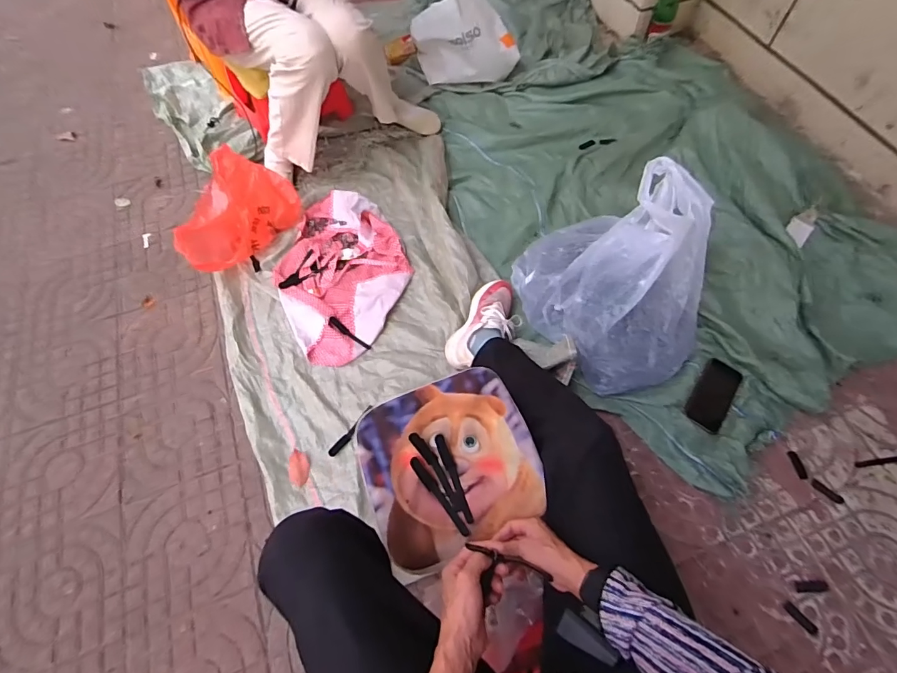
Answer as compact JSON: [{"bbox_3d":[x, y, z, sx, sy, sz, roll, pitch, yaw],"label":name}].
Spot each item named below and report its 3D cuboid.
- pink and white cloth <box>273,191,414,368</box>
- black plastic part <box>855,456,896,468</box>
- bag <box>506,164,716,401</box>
[{"bbox_3d":[-0.281,-0.176,1.111,0.334,0.051,0.476,-27,65,-13],"label":"pink and white cloth"},{"bbox_3d":[0.922,0.257,0.902,0.151,0.011,0.016,-7,63,-2],"label":"black plastic part"},{"bbox_3d":[0.373,-0.121,0.924,0.375,0.205,0.402,-17,63,-8],"label":"bag"}]

